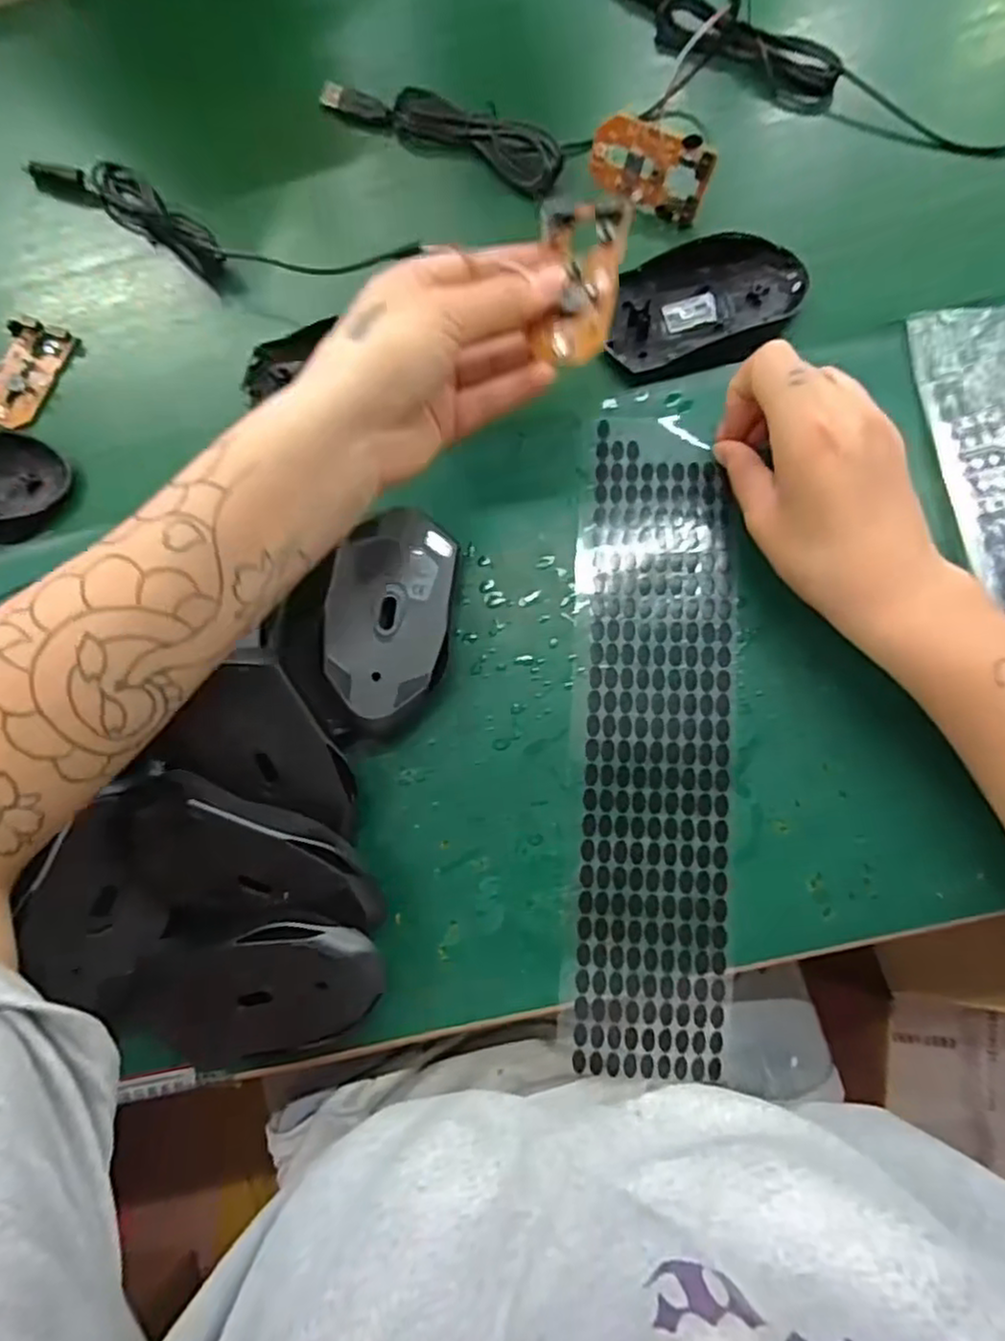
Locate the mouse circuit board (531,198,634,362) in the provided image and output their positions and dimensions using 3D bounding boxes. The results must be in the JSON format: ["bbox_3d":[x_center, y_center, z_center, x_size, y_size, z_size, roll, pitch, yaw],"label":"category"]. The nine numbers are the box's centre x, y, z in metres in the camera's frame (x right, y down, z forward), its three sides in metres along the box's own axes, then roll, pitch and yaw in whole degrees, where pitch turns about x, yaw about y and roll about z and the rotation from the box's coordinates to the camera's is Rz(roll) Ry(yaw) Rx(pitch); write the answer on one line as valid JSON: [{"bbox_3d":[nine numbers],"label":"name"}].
[{"bbox_3d":[0.032,-0.165,0.296,0.035,0.012,0.071,6,87,0],"label":"mouse circuit board"}]

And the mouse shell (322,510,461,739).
[{"bbox_3d":[-0.056,-0.023,0.356,0.060,0.031,0.111,7,74,0],"label":"mouse shell"}]

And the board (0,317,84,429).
[{"bbox_3d":[-0.286,-0.178,0.422,0.038,0.014,0.066,18,74,3],"label":"board"}]

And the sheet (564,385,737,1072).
[{"bbox_3d":[0.077,0.021,0.357,0.078,0.006,0.345,2,81,6],"label":"sheet"}]

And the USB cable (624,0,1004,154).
[{"bbox_3d":[0.184,-0.347,0.409,0.281,0.031,0.050,28,75,6],"label":"USB cable"}]

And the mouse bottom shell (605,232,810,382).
[{"bbox_3d":[0.112,-0.200,0.387,0.108,0.026,0.069,-14,75,-6],"label":"mouse bottom shell"}]

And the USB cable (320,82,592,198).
[{"bbox_3d":[-0.035,-0.321,0.427,0.164,0.037,0.037,27,75,6],"label":"USB cable"}]

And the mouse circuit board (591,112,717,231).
[{"bbox_3d":[0.083,-0.282,0.396,0.068,0.040,0.008,25,45,7],"label":"mouse circuit board"}]

